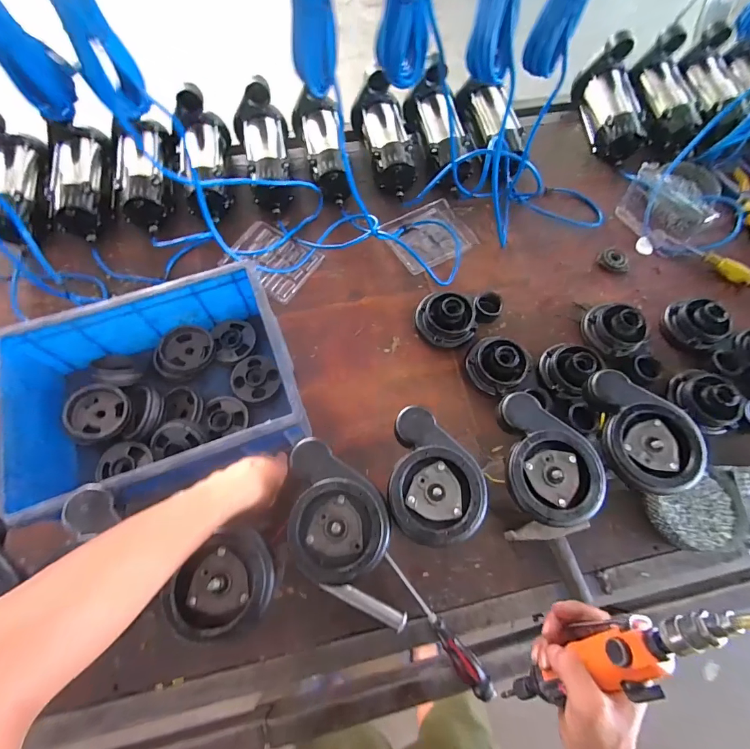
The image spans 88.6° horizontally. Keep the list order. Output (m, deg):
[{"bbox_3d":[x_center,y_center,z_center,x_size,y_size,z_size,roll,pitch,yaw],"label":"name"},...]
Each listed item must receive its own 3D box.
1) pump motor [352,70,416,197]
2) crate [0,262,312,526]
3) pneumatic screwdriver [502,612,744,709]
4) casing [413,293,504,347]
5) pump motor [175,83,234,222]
[{"bbox_3d":[0.022,-0.546,0.881,0.118,0.101,0.256,-9,68,-5],"label":"pump motor"},{"bbox_3d":[-0.335,0.027,0.613,0.405,0.133,0.303,-16,69,-8],"label":"crate"},{"bbox_3d":[0.190,0.249,0.331,0.048,0.251,0.035,38,39,13],"label":"pneumatic screwdriver"},{"bbox_3d":[0.168,-0.115,0.735,0.170,0.072,0.099,-14,69,-7],"label":"casing"},{"bbox_3d":[-0.377,-0.465,0.840,0.109,0.113,0.274,-9,81,-5],"label":"pump motor"}]

